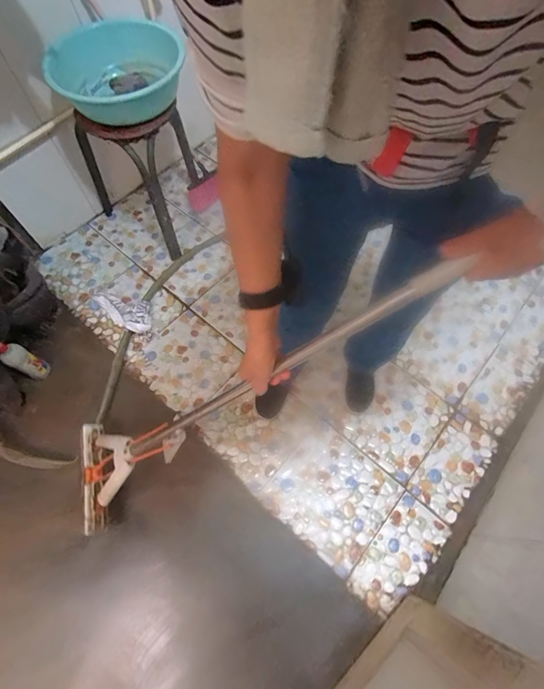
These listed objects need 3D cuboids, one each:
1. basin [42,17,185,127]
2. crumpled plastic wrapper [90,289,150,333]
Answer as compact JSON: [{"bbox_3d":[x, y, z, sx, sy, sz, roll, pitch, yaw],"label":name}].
[{"bbox_3d":[-0.437,-0.799,1.010,0.333,0.124,0.374,-6,63,-3],"label":"basin"},{"bbox_3d":[-0.530,-0.115,1.217,0.240,0.023,0.119,13,64,6],"label":"crumpled plastic wrapper"}]

